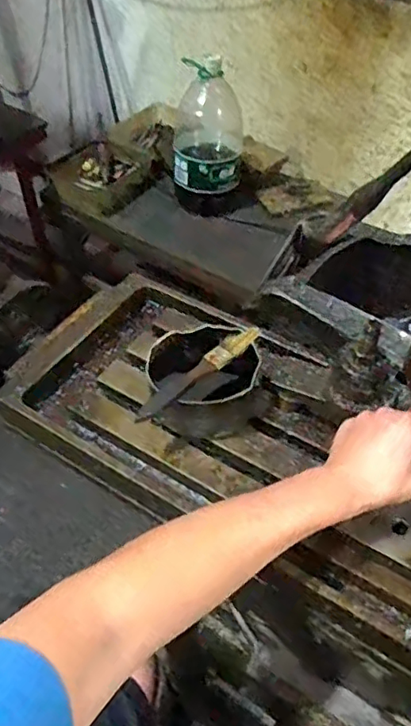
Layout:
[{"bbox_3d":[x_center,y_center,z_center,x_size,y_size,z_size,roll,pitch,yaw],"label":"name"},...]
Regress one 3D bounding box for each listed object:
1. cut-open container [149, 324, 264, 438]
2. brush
[{"bbox_3d":[-0.004,0.012,0.584,0.102,0.069,0.108,-7,49,-7],"label":"cut-open container"},{"bbox_3d":[-0.005,0.007,0.547,0.153,0.012,0.022,-35,58,-28],"label":"brush"}]

